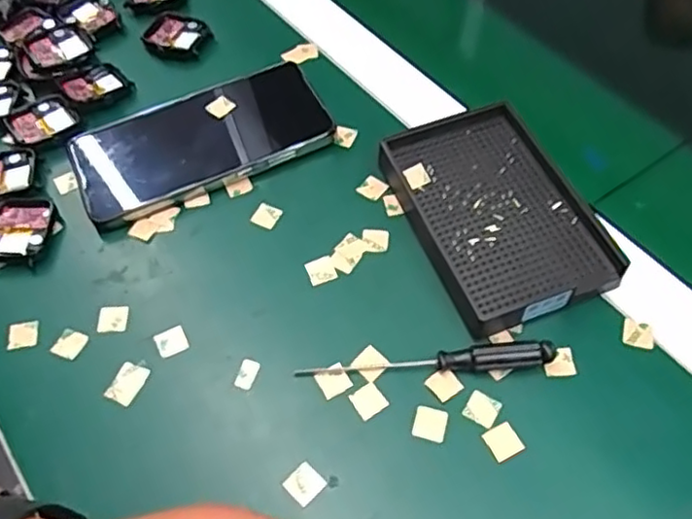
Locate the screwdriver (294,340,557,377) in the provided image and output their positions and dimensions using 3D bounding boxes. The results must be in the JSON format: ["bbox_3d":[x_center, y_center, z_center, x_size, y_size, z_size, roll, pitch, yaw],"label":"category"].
[{"bbox_3d":[0.041,0.054,0.338,0.131,0.015,0.011,-3,57,-1],"label":"screwdriver"}]

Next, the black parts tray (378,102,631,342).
[{"bbox_3d":[0.087,-0.028,0.385,0.094,0.024,0.137,-16,58,-9],"label":"black parts tray"}]

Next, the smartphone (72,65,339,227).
[{"bbox_3d":[-0.094,-0.080,0.423,0.160,0.014,0.079,-23,60,-10],"label":"smartphone"}]

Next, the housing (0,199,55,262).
[{"bbox_3d":[-0.197,-0.017,0.394,0.035,0.014,0.041,3,57,3],"label":"housing"}]

